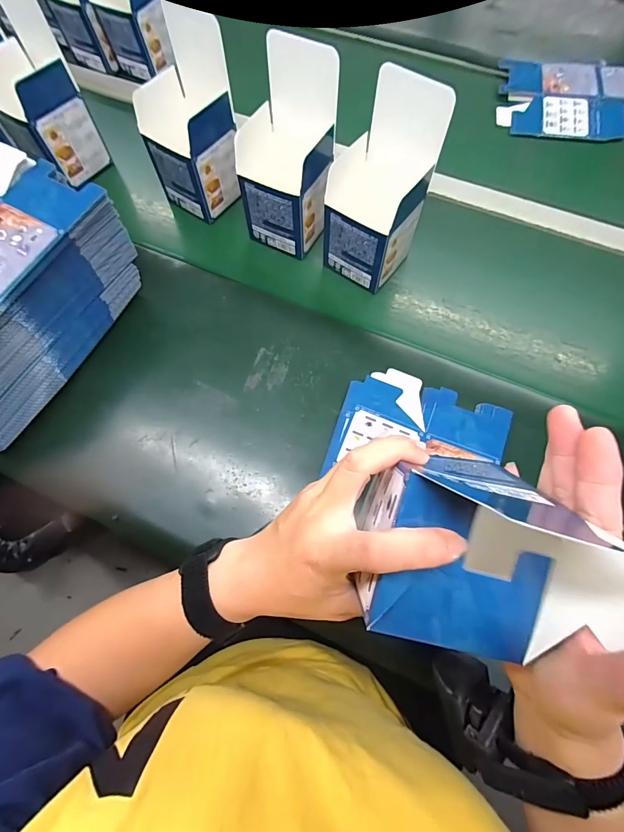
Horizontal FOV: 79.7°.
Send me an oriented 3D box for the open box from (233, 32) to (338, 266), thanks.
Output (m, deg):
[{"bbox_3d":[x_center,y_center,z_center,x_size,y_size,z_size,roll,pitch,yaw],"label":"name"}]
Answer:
[{"bbox_3d":[-0.024,-0.287,0.423,0.097,0.171,0.092,26,73,10],"label":"open box"}]

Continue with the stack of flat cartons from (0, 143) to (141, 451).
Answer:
[{"bbox_3d":[-0.323,-0.120,0.392,0.145,0.138,0.257,26,73,10],"label":"stack of flat cartons"}]

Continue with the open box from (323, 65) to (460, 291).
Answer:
[{"bbox_3d":[0.070,-0.239,0.405,0.098,0.180,0.087,31,74,12],"label":"open box"}]

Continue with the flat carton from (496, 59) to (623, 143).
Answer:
[{"bbox_3d":[0.411,-0.489,0.576,0.233,0.012,0.163,8,75,7],"label":"flat carton"}]

